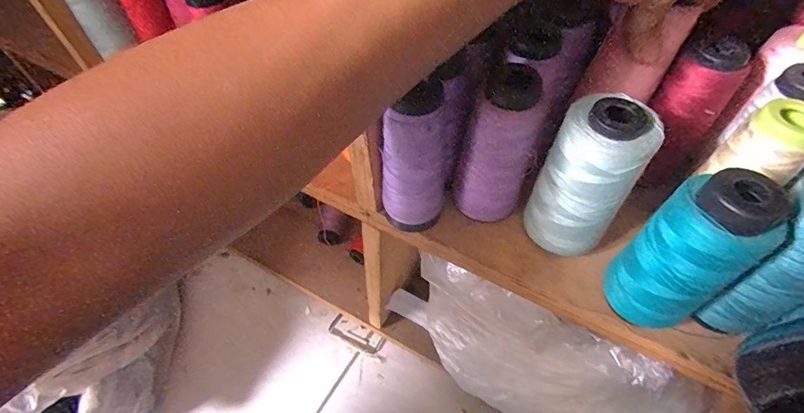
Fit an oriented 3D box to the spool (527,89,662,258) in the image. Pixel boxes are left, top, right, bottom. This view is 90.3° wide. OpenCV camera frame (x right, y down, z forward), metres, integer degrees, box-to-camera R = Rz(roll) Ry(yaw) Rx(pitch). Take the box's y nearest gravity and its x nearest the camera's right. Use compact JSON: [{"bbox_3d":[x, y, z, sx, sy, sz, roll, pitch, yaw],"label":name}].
[{"bbox_3d":[0.115,-0.017,0.251,0.052,0.101,0.049,32,61,22],"label":"spool"}]

